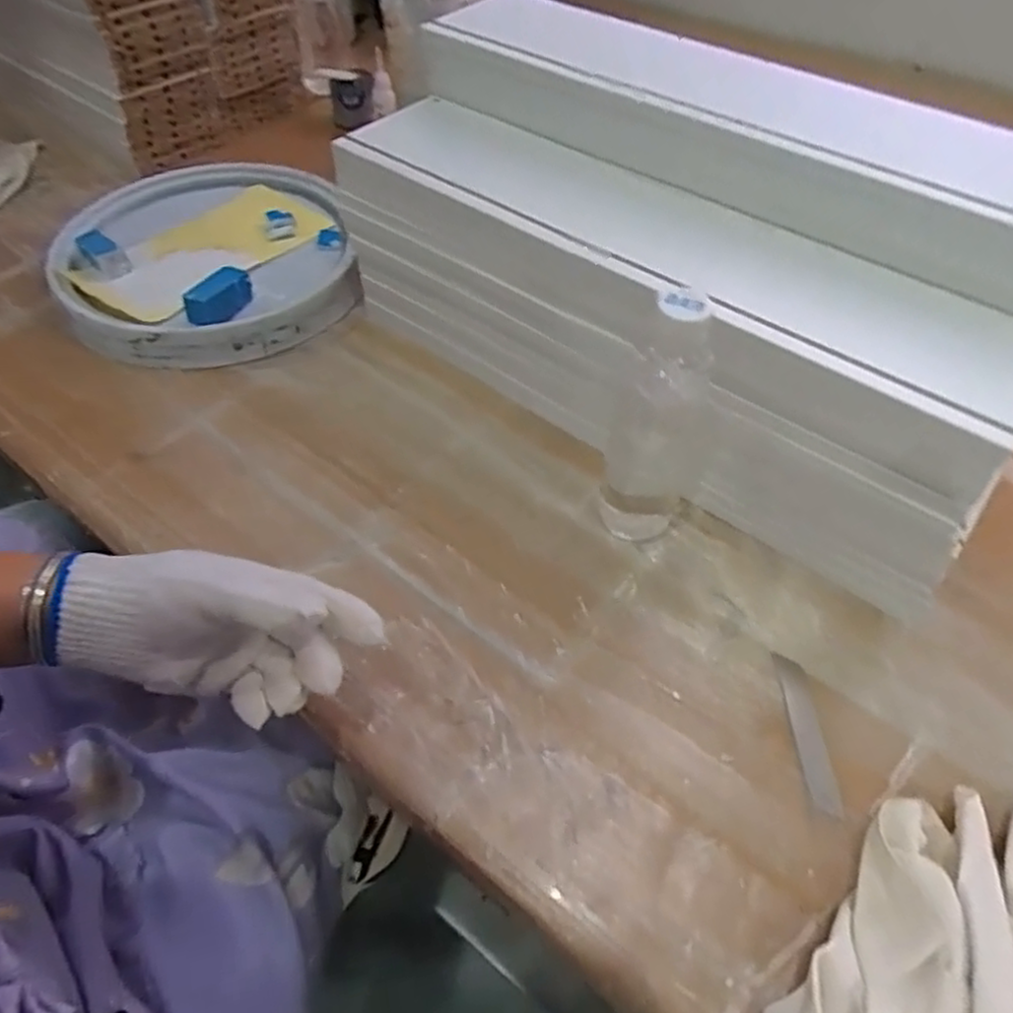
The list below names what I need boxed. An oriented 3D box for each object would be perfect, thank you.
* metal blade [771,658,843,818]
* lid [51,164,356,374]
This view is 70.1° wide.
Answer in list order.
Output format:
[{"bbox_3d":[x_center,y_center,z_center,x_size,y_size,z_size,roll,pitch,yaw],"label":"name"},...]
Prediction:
[{"bbox_3d":[0.182,0.135,0.436,0.017,0.004,0.097,-1,51,-2],"label":"metal blade"},{"bbox_3d":[-0.284,-0.240,0.696,0.271,0.052,0.278,1,51,-1],"label":"lid"}]

